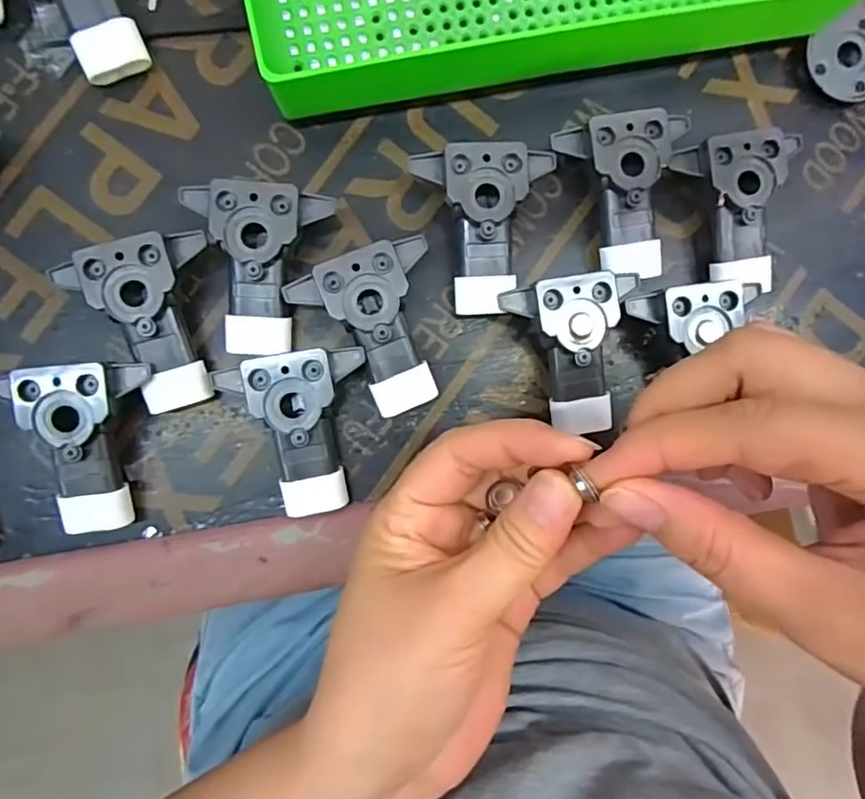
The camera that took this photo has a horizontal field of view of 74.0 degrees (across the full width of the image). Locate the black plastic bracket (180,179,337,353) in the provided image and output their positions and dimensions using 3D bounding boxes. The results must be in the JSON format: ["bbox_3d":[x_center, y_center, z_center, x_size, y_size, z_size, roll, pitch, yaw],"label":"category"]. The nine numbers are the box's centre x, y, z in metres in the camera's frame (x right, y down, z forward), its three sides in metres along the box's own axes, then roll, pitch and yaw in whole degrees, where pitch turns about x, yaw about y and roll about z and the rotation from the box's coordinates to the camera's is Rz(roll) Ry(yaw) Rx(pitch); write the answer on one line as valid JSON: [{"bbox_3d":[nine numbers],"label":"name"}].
[{"bbox_3d":[-0.069,-0.052,0.232,0.050,0.028,0.064,4,90,-5],"label":"black plastic bracket"}]

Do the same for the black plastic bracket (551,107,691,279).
[{"bbox_3d":[0.081,-0.084,0.243,0.056,0.025,0.063,-11,91,-5],"label":"black plastic bracket"}]

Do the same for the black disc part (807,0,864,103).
[{"bbox_3d":[0.191,-0.155,0.260,0.041,0.009,0.038,0,90,-5],"label":"black disc part"}]

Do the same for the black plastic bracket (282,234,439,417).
[{"bbox_3d":[-0.021,-0.026,0.231,0.054,0.018,0.065,-20,92,-4],"label":"black plastic bracket"}]

